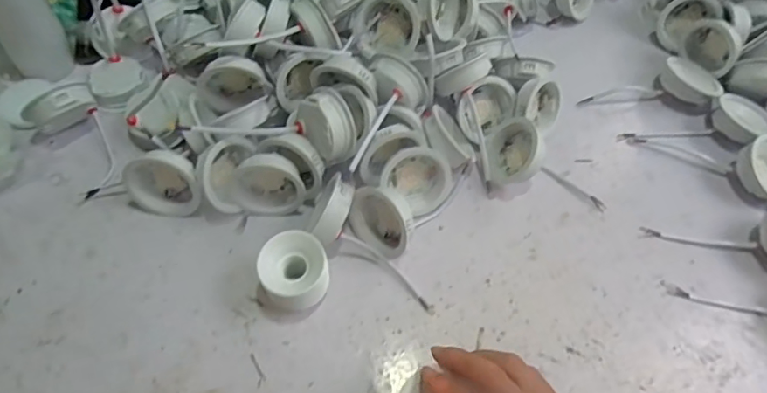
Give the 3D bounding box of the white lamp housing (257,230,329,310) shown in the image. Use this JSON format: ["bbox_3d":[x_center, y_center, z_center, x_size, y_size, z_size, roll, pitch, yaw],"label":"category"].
[{"bbox_3d":[-0.077,0.070,0.447,0.063,0.057,0.061,-24,64,-16],"label":"white lamp housing"}]

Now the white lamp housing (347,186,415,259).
[{"bbox_3d":[-0.001,0.022,0.469,0.031,0.074,0.070,-27,64,-32],"label":"white lamp housing"}]

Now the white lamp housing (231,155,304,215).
[{"bbox_3d":[-0.112,-0.010,0.489,0.066,0.068,0.034,-6,60,-7],"label":"white lamp housing"}]

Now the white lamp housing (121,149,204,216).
[{"bbox_3d":[-0.213,-0.011,0.485,0.071,0.065,0.038,0,60,-3],"label":"white lamp housing"}]

